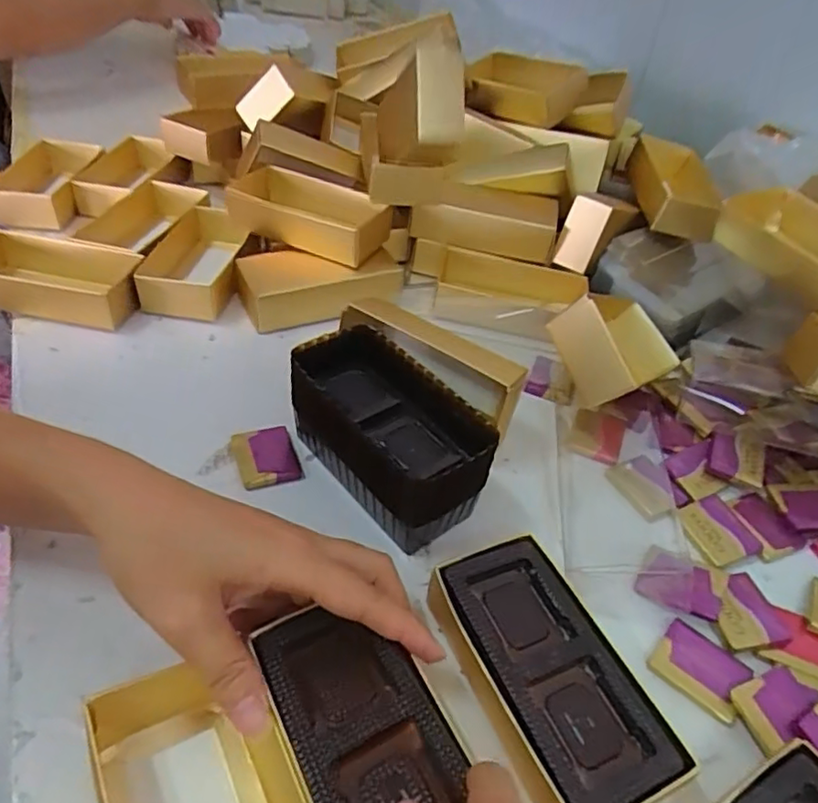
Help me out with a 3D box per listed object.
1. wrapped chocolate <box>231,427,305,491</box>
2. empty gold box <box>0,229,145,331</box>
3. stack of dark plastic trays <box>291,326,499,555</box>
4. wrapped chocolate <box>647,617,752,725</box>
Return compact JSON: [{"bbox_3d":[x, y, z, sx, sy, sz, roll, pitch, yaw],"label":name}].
[{"bbox_3d":[-0.082,0.032,0.356,0.034,0.009,0.042,-14,47,-21],"label":"wrapped chocolate"},{"bbox_3d":[-0.263,-0.089,0.443,0.134,0.035,0.070,7,43,1],"label":"empty gold box"},{"bbox_3d":[-0.014,0.018,0.341,0.059,0.063,0.117,-28,53,-32],"label":"stack of dark plastic trays"},{"bbox_3d":[0.135,0.123,0.287,0.039,0.006,0.031,33,49,25],"label":"wrapped chocolate"}]

